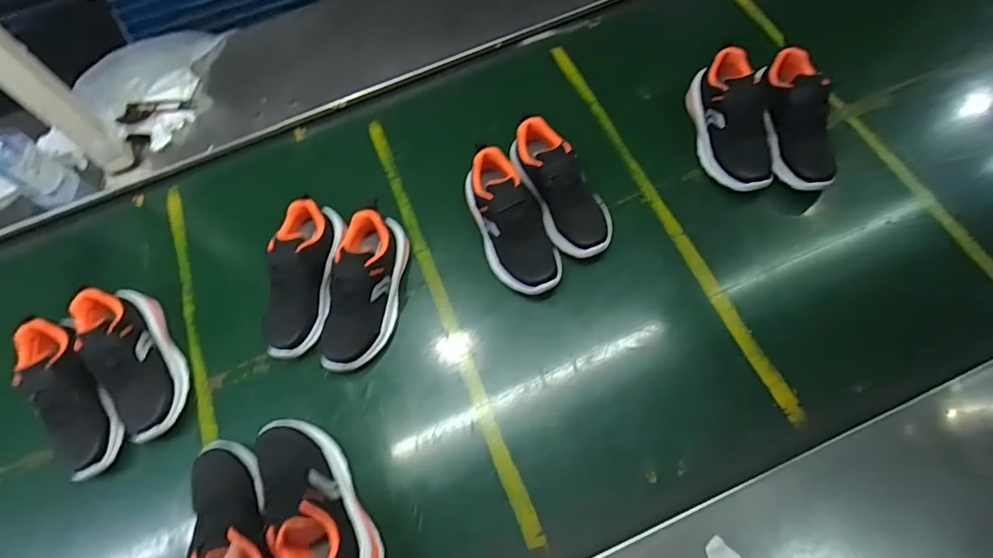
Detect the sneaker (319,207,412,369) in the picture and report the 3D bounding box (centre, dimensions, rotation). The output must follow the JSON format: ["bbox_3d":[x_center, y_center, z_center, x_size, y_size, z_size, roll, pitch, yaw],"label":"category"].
[{"bbox_3d":[-0.179,0.015,0.719,0.078,0.096,0.215,7,67,10],"label":"sneaker"}]

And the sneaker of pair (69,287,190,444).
[{"bbox_3d":[-0.489,0.111,0.718,0.081,0.105,0.212,-28,66,-8],"label":"sneaker of pair"}]

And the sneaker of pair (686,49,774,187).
[{"bbox_3d":[0.352,-0.239,0.774,0.104,0.086,0.207,-1,65,6],"label":"sneaker of pair"}]

